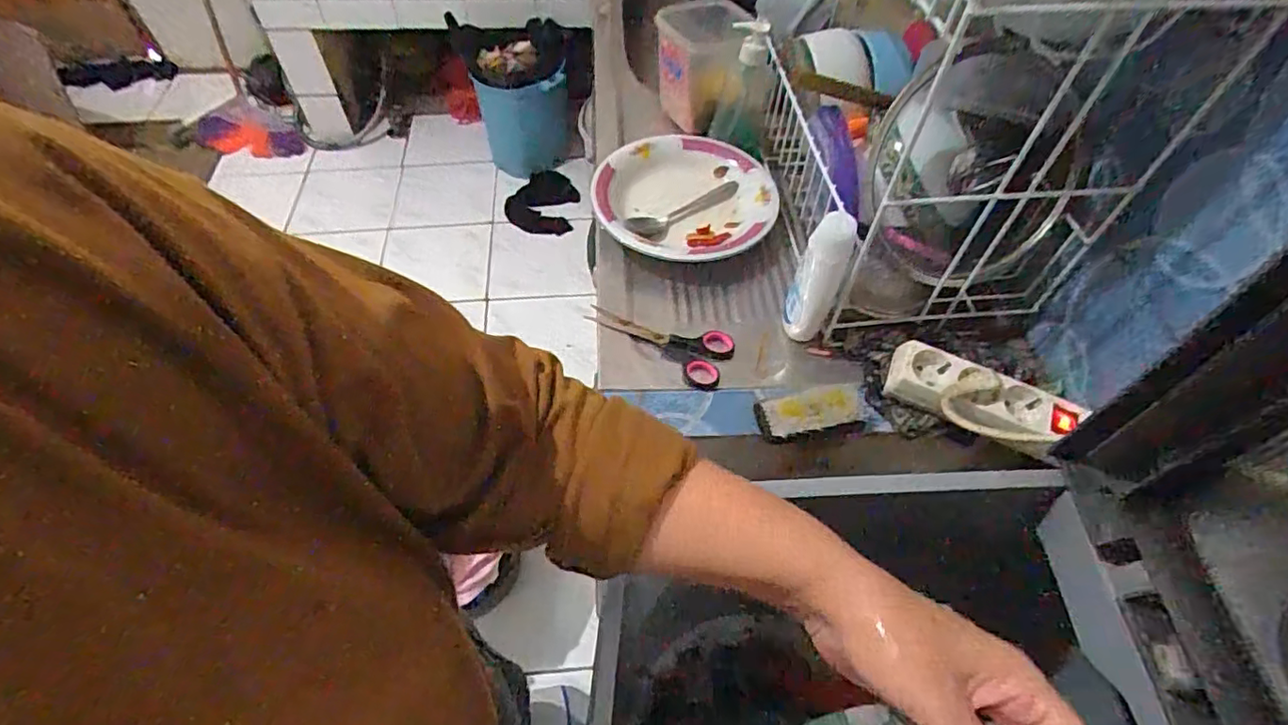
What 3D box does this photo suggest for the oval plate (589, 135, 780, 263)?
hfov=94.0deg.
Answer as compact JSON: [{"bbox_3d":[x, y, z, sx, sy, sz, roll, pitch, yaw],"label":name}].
[{"bbox_3d":[0.049,-0.193,0.714,0.213,0.030,0.216,-33,61,-20],"label":"oval plate"}]

